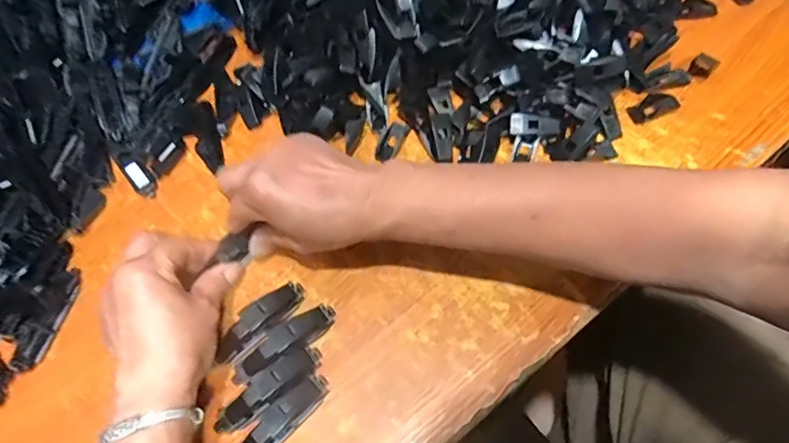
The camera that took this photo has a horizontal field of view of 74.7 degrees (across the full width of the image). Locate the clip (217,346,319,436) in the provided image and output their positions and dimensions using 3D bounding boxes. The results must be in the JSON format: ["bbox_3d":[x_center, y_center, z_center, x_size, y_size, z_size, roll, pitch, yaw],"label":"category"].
[{"bbox_3d":[-0.087,0.115,0.352,0.081,0.021,0.022,-40,68,-15],"label":"clip"}]

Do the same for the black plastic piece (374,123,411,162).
[{"bbox_3d":[-0.002,-0.068,0.447,0.018,0.009,0.040,23,68,15],"label":"black plastic piece"}]

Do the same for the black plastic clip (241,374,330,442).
[{"bbox_3d":[-0.078,0.134,0.340,0.081,0.022,0.019,-43,68,-16],"label":"black plastic clip"}]

